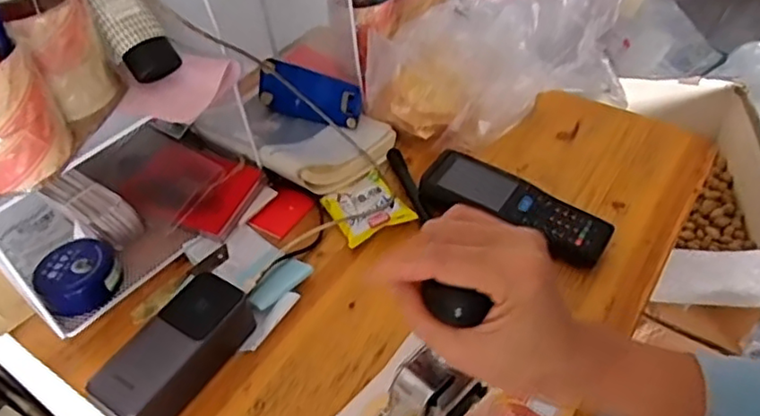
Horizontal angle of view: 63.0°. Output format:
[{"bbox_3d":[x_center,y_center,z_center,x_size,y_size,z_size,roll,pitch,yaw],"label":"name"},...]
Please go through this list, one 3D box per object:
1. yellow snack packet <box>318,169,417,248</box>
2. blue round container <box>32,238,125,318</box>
[{"bbox_3d":[-0.014,0.000,0.619,0.069,0.013,0.075,-25,48,-17],"label":"yellow snack packet"},{"bbox_3d":[-0.277,0.063,0.574,0.069,0.032,0.063,-4,46,4],"label":"blue round container"}]

